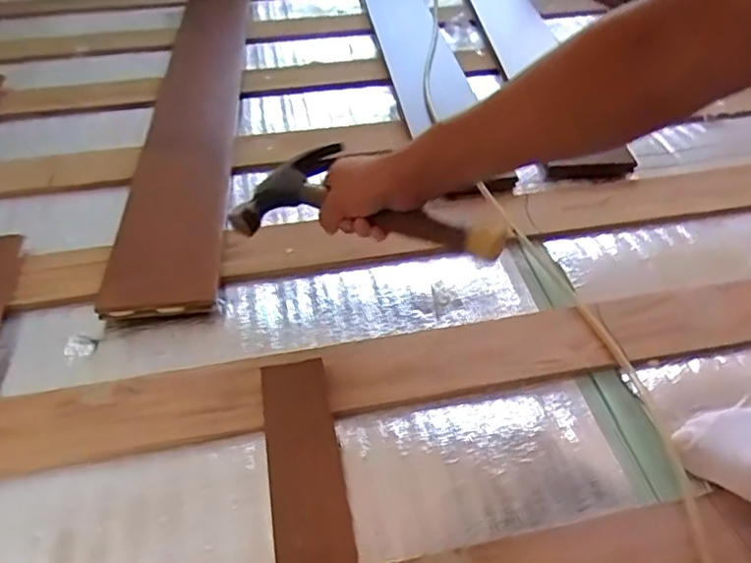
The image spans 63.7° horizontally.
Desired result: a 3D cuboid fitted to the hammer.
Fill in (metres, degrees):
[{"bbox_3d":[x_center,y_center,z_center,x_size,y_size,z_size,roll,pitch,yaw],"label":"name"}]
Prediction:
[{"bbox_3d":[-0.006,-0.068,0.615,0.269,0.041,0.141,21,47,29],"label":"hammer"}]

